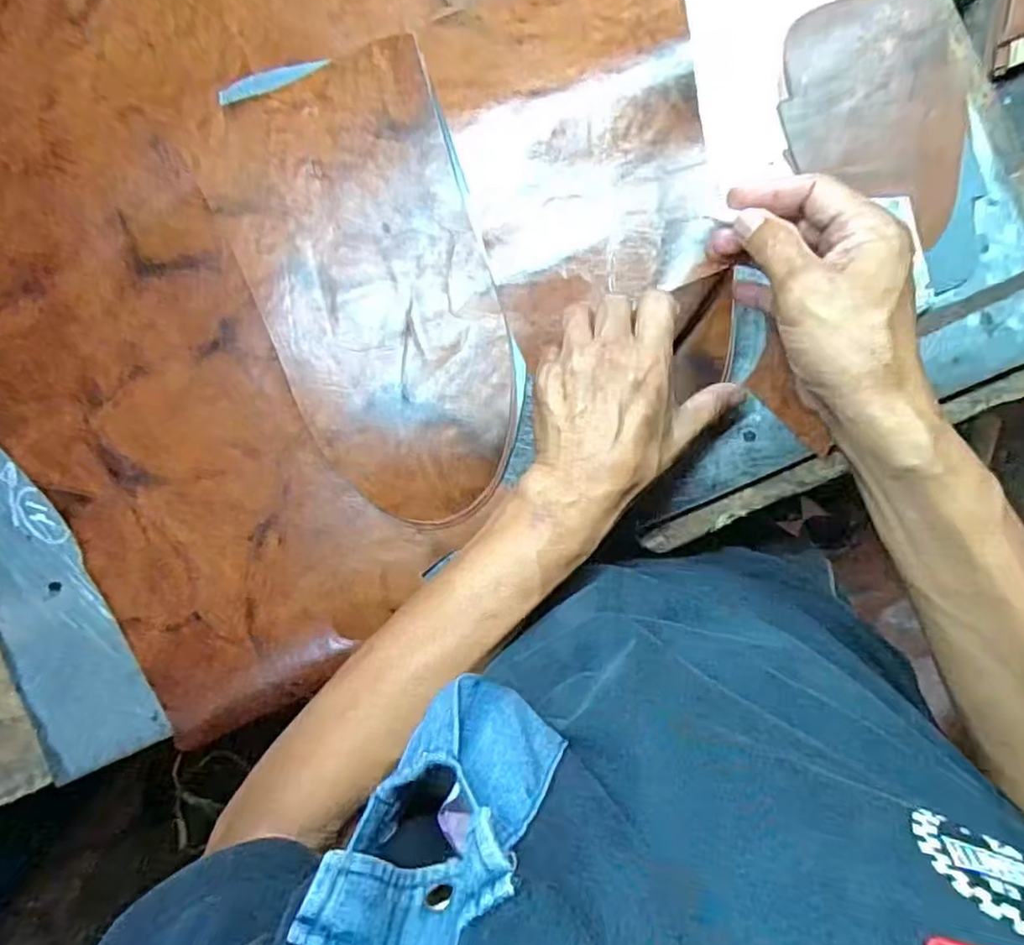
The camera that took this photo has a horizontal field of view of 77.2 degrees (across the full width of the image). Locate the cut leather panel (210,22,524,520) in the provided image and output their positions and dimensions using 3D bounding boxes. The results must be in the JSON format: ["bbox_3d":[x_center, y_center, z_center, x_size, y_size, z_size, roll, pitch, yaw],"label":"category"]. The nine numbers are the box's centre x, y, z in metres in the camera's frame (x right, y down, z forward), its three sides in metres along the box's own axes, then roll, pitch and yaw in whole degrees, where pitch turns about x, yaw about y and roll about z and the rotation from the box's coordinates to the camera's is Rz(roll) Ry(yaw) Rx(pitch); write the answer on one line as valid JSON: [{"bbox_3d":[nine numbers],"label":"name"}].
[{"bbox_3d":[-0.091,-0.115,0.432,0.152,0.008,0.298,-18,93,5],"label":"cut leather panel"}]

